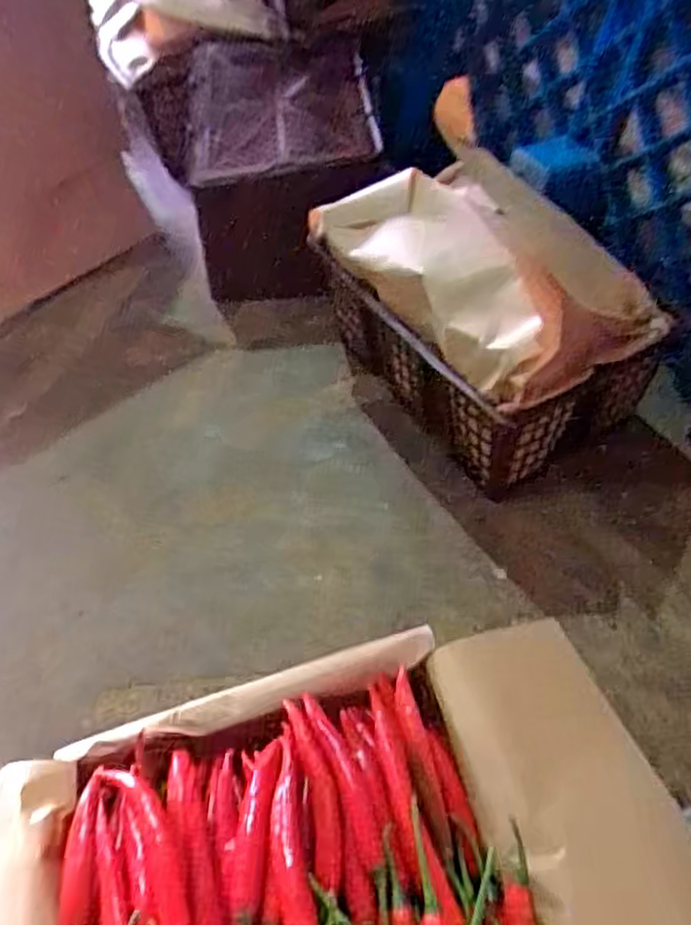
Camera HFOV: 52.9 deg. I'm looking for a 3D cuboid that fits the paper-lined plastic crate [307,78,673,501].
[{"bbox_3d":[0.189,-0.205,0.971,0.286,0.301,0.429,-32,57,-17],"label":"paper-lined plastic crate"}]

